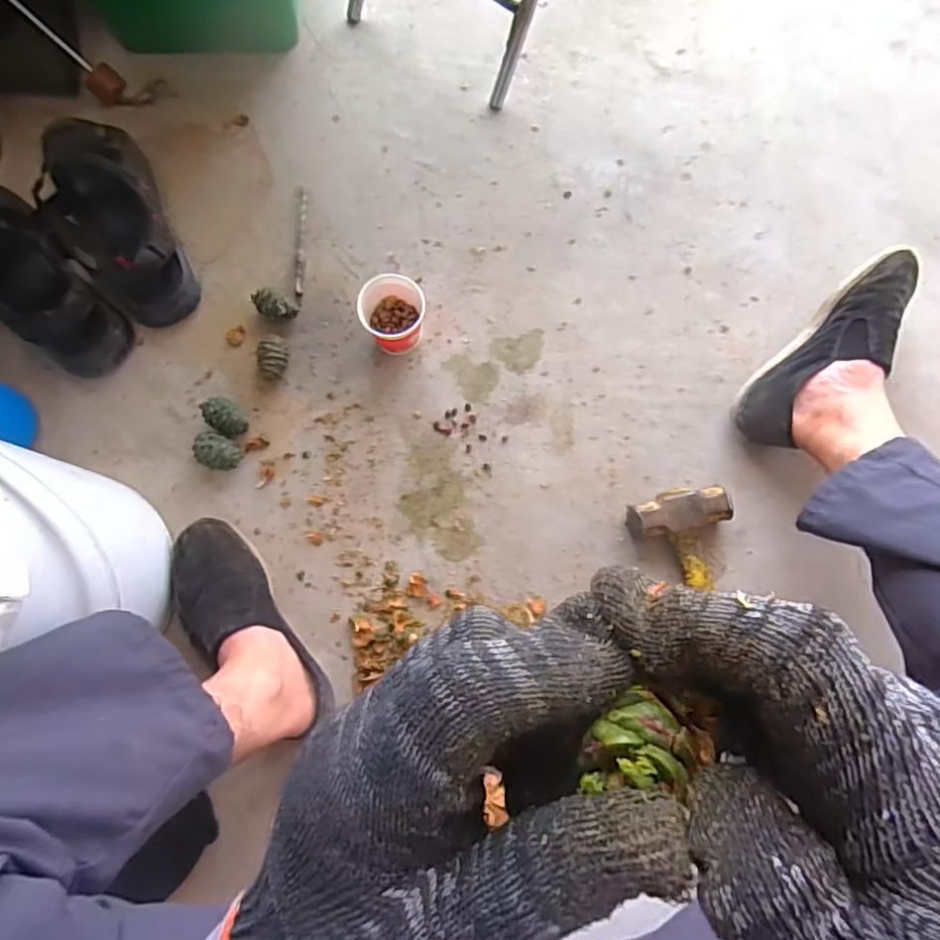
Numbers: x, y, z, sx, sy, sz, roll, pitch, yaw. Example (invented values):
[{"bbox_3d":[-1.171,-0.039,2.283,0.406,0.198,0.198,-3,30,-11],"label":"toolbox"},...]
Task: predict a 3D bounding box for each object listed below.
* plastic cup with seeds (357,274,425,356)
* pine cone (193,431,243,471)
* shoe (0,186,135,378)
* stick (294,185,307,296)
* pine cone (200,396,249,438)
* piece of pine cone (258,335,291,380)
[{"bbox_3d":[-0.089,-0.178,0.704,0.069,0.066,0.080,-2,81,-2],"label":"plastic cup with seeds"},{"bbox_3d":[-0.282,-0.020,0.677,0.045,0.035,0.039,18,81,2],"label":"pine cone"},{"bbox_3d":[-0.513,-0.228,0.696,0.275,0.074,0.104,44,82,6],"label":"shoe"},{"bbox_3d":[-0.206,-0.281,0.742,0.012,0.008,0.141,-1,81,-2],"label":"stick"},{"bbox_3d":[-0.280,-0.061,0.691,0.058,0.037,0.036,32,81,4],"label":"pine cone"},{"bbox_3d":[-0.229,-0.132,0.703,0.031,0.036,0.043,4,80,-1],"label":"piece of pine cone"}]

